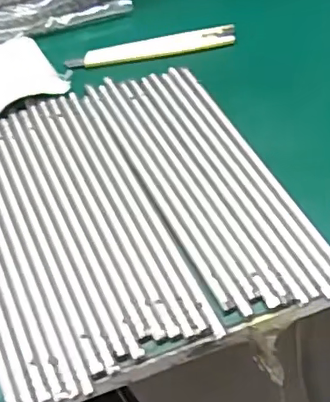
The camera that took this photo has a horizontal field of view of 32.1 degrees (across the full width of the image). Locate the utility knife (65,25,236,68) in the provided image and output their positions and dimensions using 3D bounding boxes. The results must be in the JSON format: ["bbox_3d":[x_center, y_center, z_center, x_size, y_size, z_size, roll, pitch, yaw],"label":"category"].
[{"bbox_3d":[-0.012,-0.128,0.479,0.139,0.011,0.017,-10,57,-3],"label":"utility knife"}]

